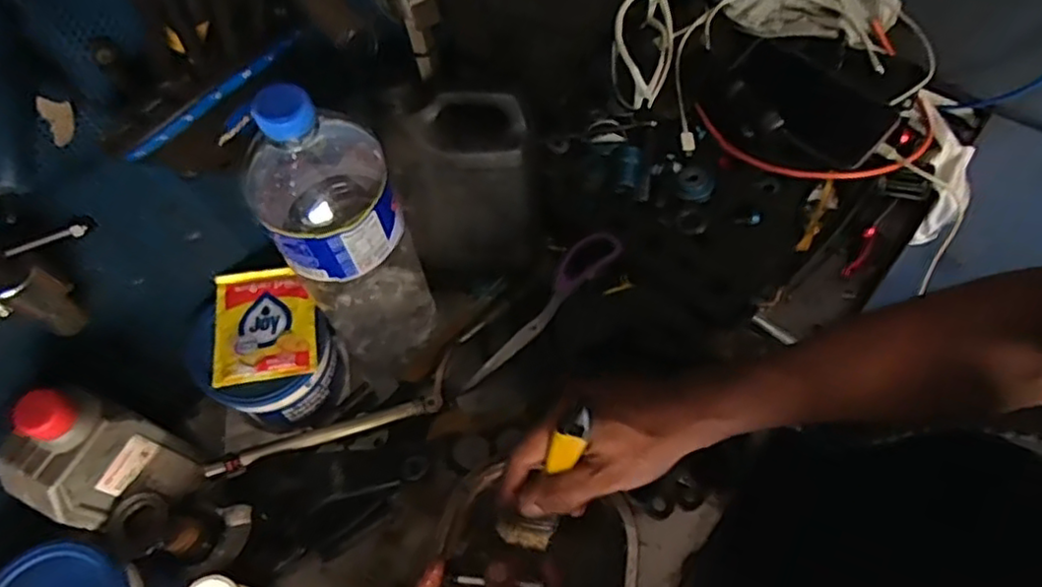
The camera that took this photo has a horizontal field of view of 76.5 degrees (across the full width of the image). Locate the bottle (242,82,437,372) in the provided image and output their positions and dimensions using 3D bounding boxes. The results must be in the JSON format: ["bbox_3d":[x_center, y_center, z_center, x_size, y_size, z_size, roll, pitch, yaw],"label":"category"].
[{"bbox_3d":[-0.127,-0.038,0.495,0.090,0.297,0.099,-20,64,-7],"label":"bottle"}]

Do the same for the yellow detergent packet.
[{"bbox_3d":[-0.206,0.023,0.531,0.077,0.012,0.095,-11,63,-3],"label":"yellow detergent packet"}]

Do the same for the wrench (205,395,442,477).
[{"bbox_3d":[-0.164,0.118,0.559,0.193,0.020,0.021,-17,64,-6],"label":"wrench"}]

